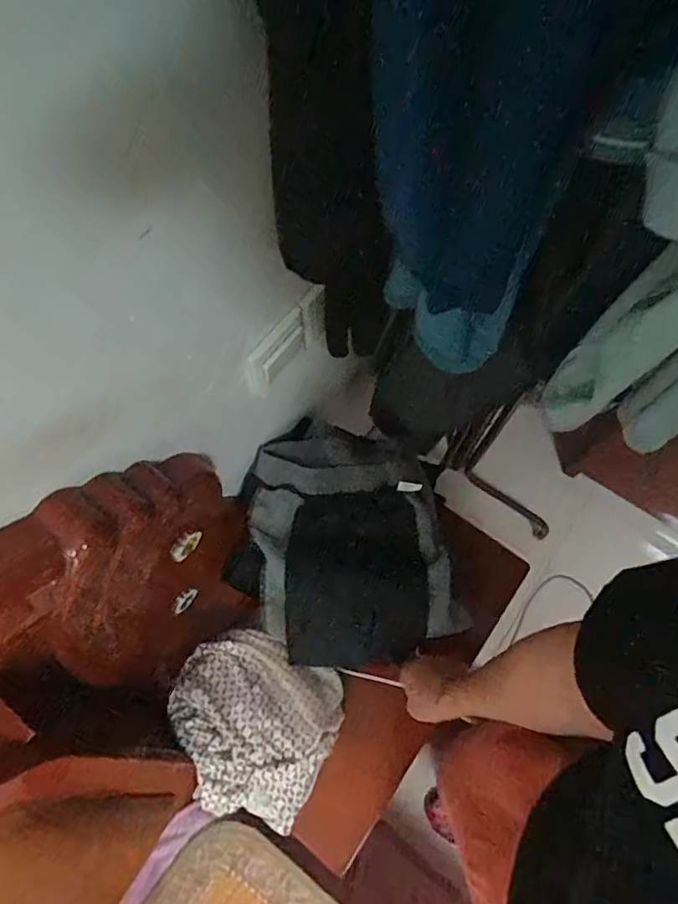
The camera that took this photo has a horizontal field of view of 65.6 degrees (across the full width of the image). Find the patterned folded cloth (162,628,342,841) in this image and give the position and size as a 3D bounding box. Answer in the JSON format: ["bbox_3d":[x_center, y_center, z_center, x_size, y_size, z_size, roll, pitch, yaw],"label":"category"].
[{"bbox_3d":[-0.116,0.350,0.674,0.211,0.081,0.207,24,71,10],"label":"patterned folded cloth"}]

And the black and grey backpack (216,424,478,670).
[{"bbox_3d":[0.008,0.114,0.735,0.290,0.082,0.340,-4,69,-1],"label":"black and grey backpack"}]

